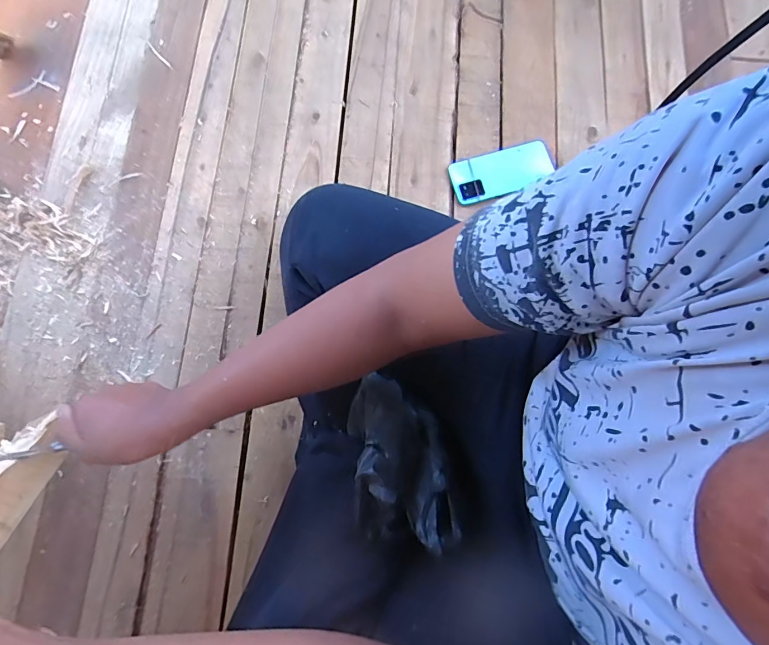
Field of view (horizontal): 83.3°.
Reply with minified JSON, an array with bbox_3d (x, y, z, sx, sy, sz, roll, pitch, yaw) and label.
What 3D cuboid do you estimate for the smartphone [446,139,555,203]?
[{"bbox_3d":[0.190,-0.243,0.695,0.163,0.014,0.074,-15,86,2],"label":"smartphone"}]

